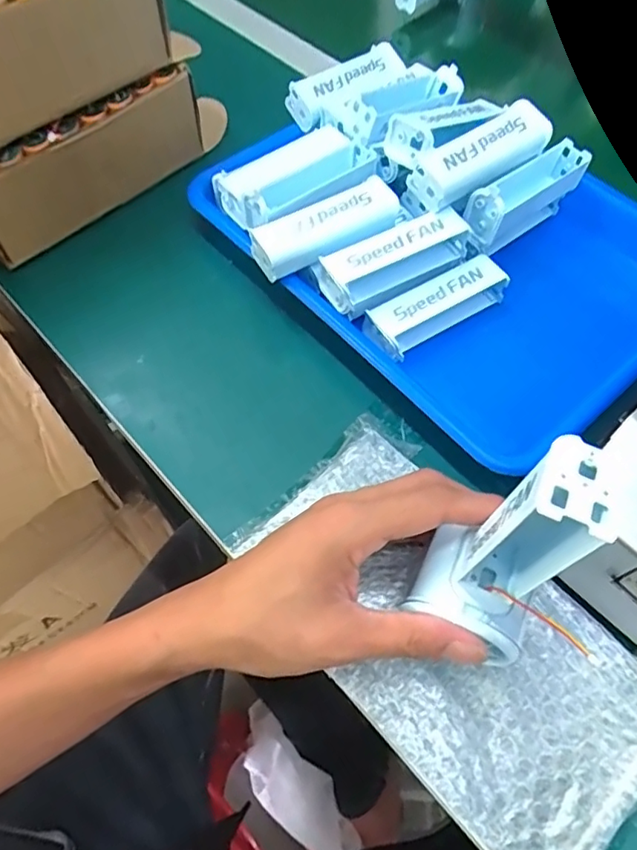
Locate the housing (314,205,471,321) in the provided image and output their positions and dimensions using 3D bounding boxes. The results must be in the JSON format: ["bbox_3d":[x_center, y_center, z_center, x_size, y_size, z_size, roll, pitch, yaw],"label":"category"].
[{"bbox_3d":[0.051,-0.114,0.388,0.103,0.034,0.037,-25,64,-14],"label":"housing"}]

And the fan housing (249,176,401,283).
[{"bbox_3d":[0.005,-0.133,0.385,0.102,0.023,0.034,-27,65,-15],"label":"fan housing"}]

